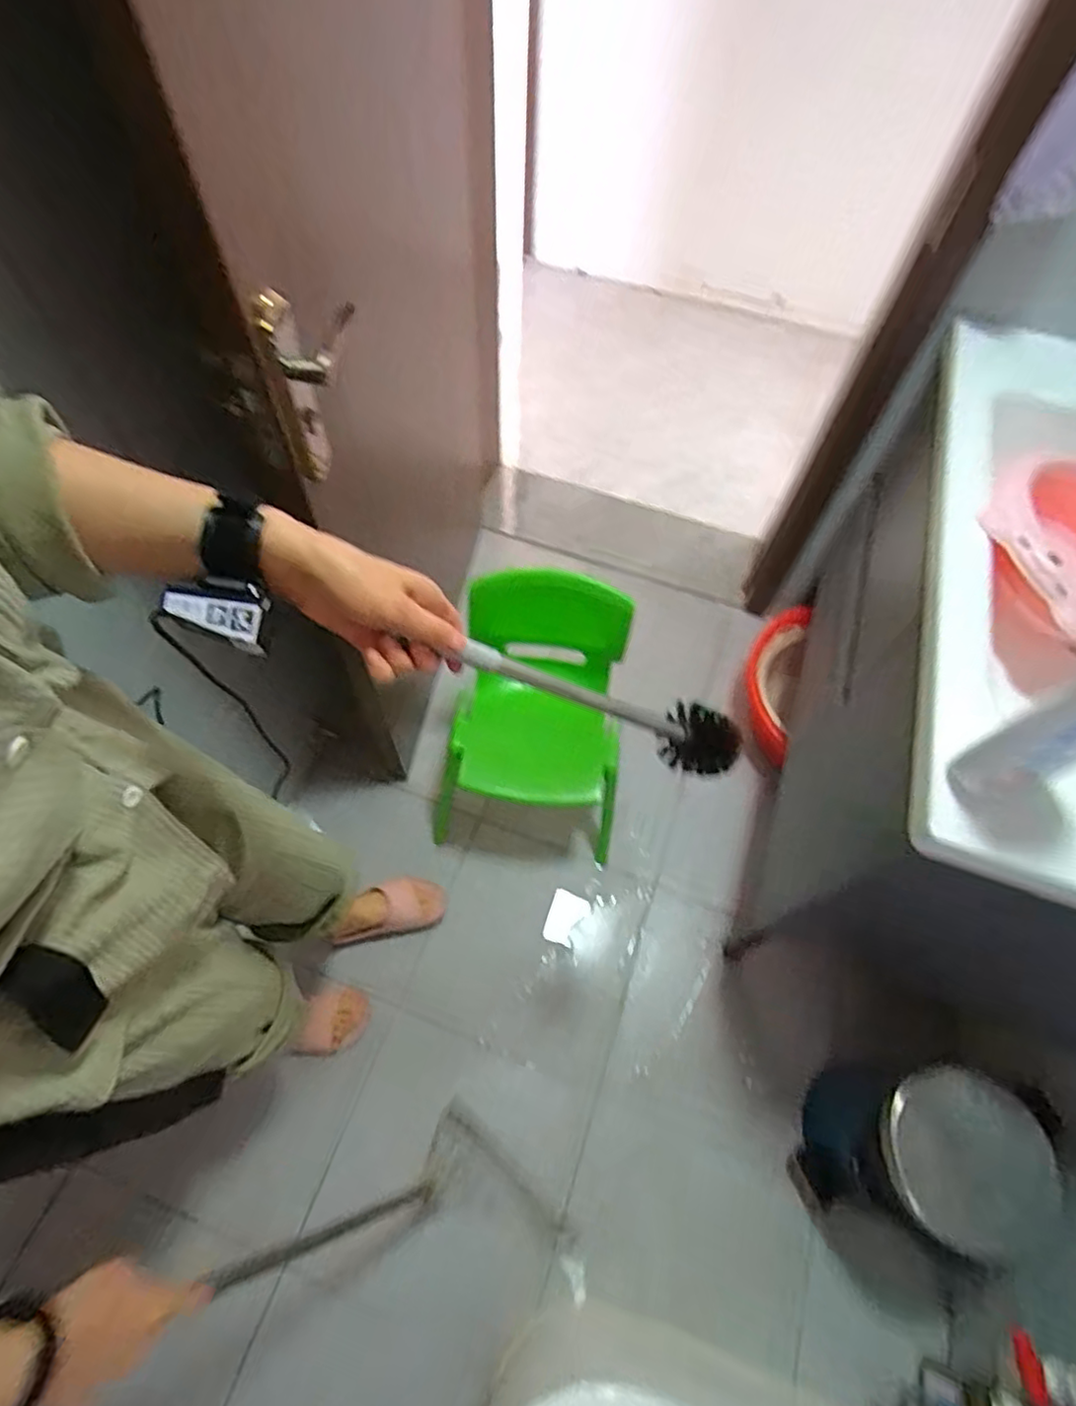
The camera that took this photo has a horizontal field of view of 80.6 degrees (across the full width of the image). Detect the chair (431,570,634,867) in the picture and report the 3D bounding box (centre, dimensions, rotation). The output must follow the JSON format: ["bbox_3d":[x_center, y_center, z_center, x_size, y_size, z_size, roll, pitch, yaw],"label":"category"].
[{"bbox_3d":[-0.002,0.040,1.188,0.326,0.483,0.358,5,61,0],"label":"chair"}]

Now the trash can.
[{"bbox_3d":[0.570,0.679,0.972,0.229,0.322,0.214,1,61,-2],"label":"trash can"}]

